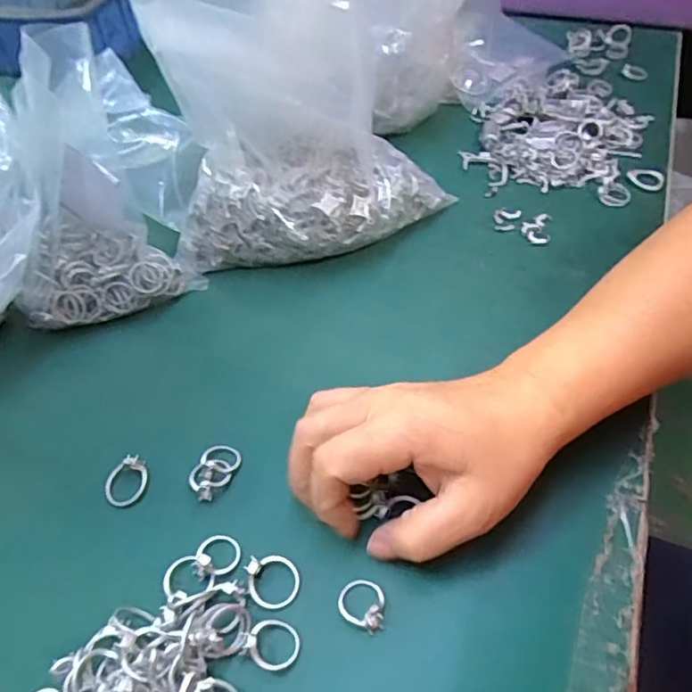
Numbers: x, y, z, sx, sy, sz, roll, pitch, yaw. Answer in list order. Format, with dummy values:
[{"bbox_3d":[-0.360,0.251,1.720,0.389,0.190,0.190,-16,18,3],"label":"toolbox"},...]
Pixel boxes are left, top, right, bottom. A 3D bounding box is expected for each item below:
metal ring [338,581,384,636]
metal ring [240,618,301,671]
[{"bbox_3d":[0.008,0.112,0.256,0.023,0.011,0.019,21,54,19],"label":"metal ring"},{"bbox_3d":[-0.031,0.127,0.248,0.022,0.006,0.022,16,30,-10],"label":"metal ring"}]

